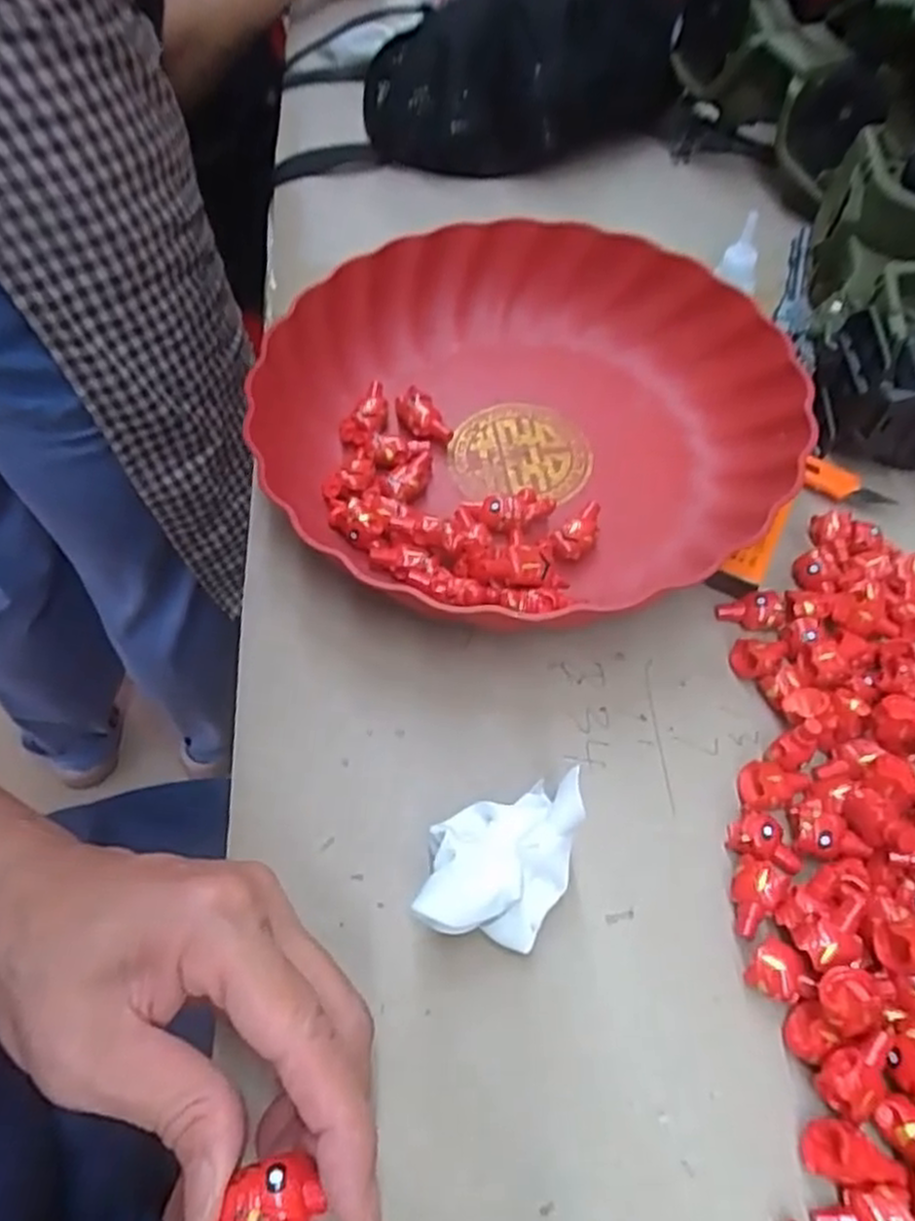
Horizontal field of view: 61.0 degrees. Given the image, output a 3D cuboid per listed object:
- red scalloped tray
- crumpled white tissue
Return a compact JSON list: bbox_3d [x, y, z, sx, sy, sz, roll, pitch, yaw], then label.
[{"bbox_3d":[0.033,-0.091,0.369,0.237,0.058,0.231,-35,62,-22],"label":"red scalloped tray"},{"bbox_3d":[0.015,0.082,0.259,0.043,0.041,0.054,14,56,10],"label":"crumpled white tissue"}]

